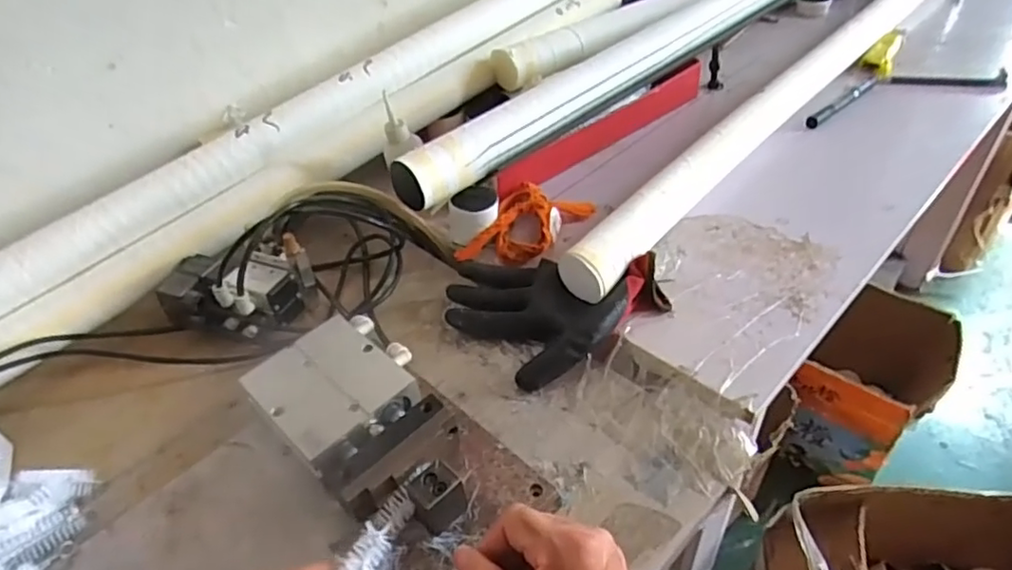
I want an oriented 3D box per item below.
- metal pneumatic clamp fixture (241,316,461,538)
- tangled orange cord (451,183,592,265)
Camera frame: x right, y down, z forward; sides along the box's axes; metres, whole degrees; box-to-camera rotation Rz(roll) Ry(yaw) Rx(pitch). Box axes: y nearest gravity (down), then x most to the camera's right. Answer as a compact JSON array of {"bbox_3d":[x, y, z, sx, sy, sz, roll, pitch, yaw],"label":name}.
[{"bbox_3d":[-0.104,0.101,0.470,0.111,0.042,0.196,-34,49,-27],"label":"metal pneumatic clamp fixture"},{"bbox_3d":[0.023,-0.064,0.634,0.087,0.028,0.130,23,50,28],"label":"tangled orange cord"}]

